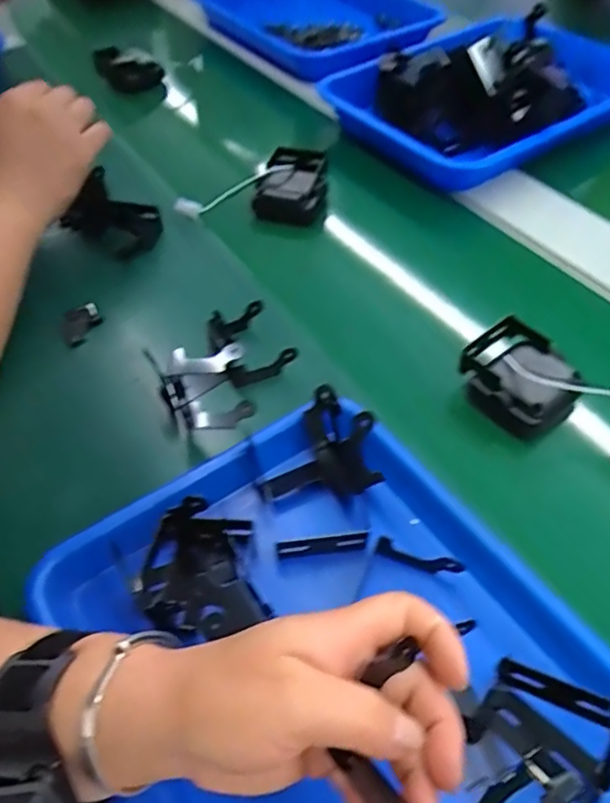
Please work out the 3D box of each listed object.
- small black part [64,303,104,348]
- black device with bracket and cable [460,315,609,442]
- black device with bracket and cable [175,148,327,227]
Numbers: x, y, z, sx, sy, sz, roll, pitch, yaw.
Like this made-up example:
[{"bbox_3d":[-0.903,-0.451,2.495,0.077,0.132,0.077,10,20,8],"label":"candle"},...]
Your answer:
[{"bbox_3d":[-0.196,-0.066,0.527,0.007,0.028,0.042,-9,37,42],"label":"small black part"},{"bbox_3d":[0.182,0.000,0.463,0.070,0.054,0.146,-31,56,-21],"label":"black device with bracket and cable"},{"bbox_3d":[-0.049,-0.228,0.652,0.146,0.047,0.090,-5,51,-2],"label":"black device with bracket and cable"}]

